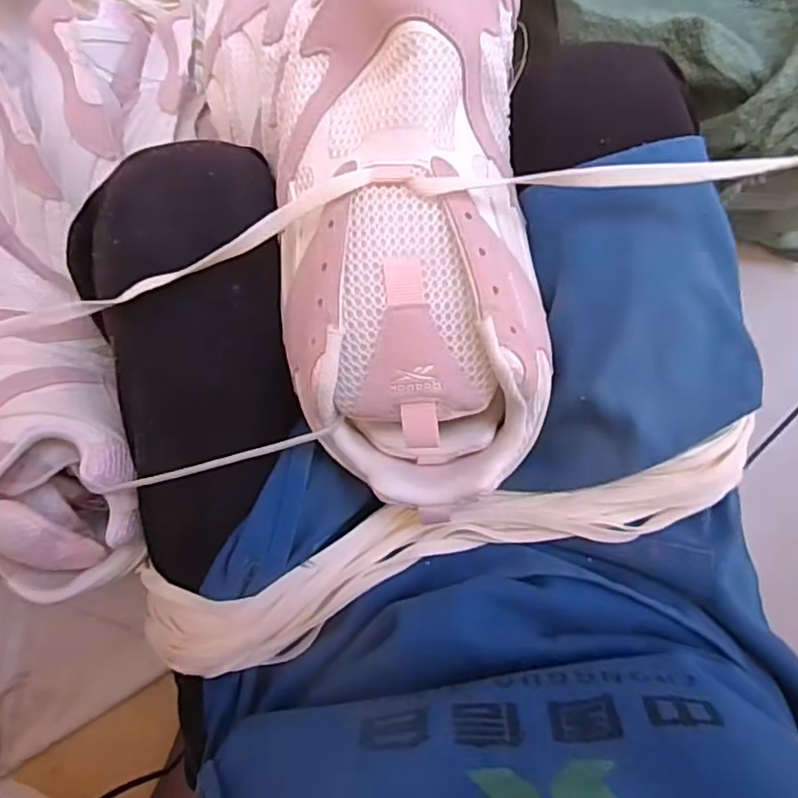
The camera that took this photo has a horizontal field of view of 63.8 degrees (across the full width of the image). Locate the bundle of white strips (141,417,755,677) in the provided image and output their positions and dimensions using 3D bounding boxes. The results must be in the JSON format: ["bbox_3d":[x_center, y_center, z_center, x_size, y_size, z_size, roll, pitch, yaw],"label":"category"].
[{"bbox_3d":[0.014,0.079,0.343,0.315,0.046,0.061,-17,99,-2],"label":"bundle of white strips"}]

